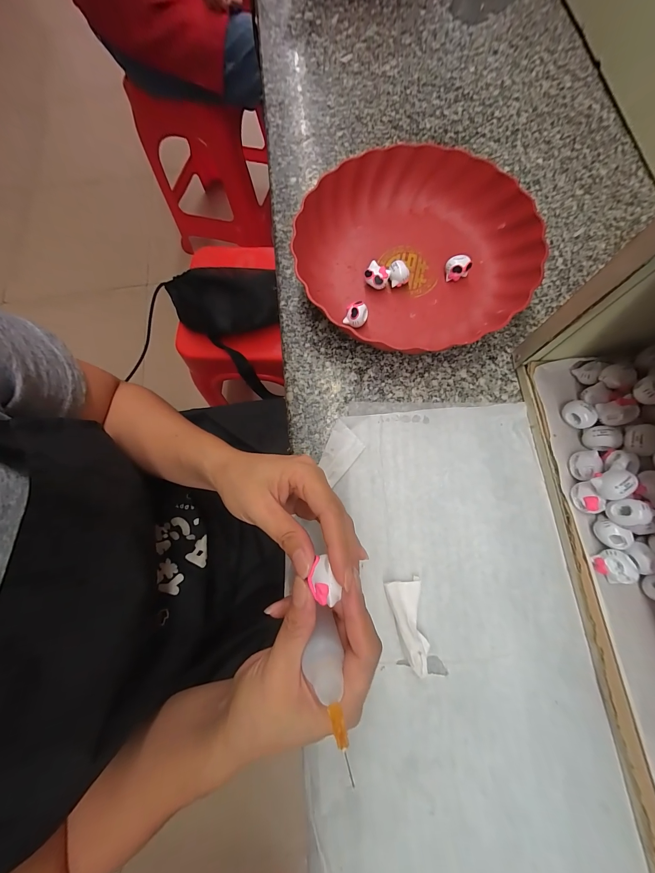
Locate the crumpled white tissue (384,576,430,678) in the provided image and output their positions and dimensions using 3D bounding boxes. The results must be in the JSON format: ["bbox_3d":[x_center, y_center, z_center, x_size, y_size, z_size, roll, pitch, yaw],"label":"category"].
[{"bbox_3d":[0.069,0.153,0.245,0.028,0.020,0.066,-12,76,-1],"label":"crumpled white tissue"}]

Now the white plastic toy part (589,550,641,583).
[{"bbox_3d":[0.223,0.102,0.240,0.022,0.023,0.024,0,76,2],"label":"white plastic toy part"}]

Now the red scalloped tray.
[{"bbox_3d":[0.090,-0.199,0.327,0.233,0.047,0.232,-24,76,-4],"label":"red scalloped tray"}]

